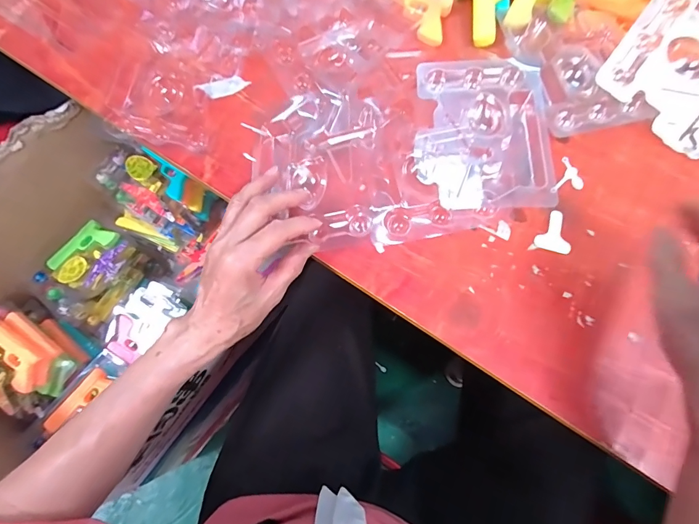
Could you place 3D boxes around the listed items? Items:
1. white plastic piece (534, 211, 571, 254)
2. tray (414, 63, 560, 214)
[{"bbox_3d":[0.209,-0.032,0.389,0.035,0.004,0.045,16,74,5],"label":"white plastic piece"},{"bbox_3d":[0.139,-0.139,0.401,0.135,0.020,0.172,2,74,1],"label":"tray"}]

